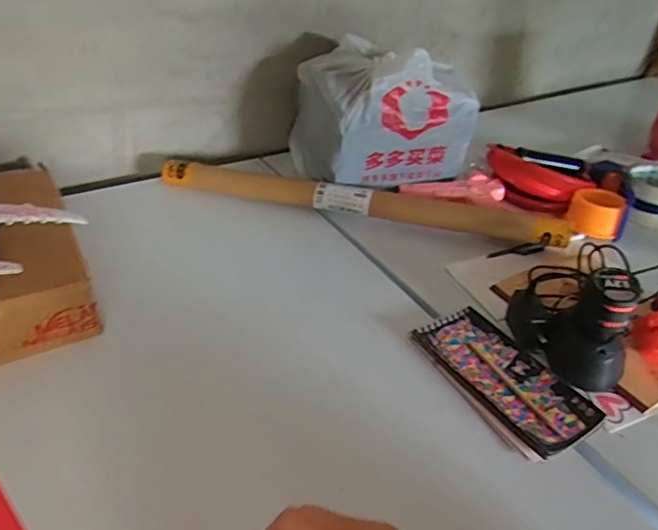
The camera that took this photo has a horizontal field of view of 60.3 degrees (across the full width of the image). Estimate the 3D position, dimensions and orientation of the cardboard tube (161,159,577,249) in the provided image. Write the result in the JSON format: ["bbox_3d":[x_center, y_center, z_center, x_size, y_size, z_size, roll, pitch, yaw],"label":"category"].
[{"bbox_3d":[0.035,-0.087,0.772,0.560,0.046,0.046,12,37,11],"label":"cardboard tube"}]

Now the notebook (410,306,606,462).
[{"bbox_3d":[0.164,0.108,0.553,0.095,0.012,0.178,-20,42,-29],"label":"notebook"}]

